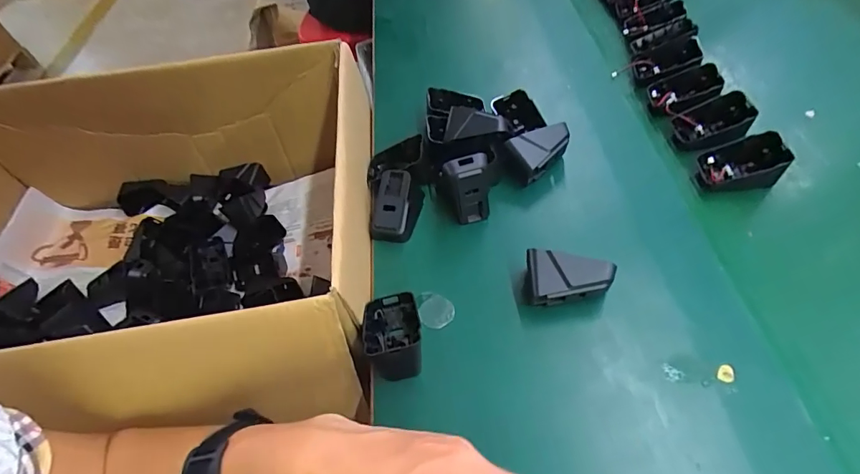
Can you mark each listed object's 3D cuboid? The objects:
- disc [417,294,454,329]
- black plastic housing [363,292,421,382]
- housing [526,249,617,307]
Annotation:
[{"bbox_3d":[0.005,0.062,0.383,0.029,0.006,0.033,-11,54,0],"label":"disc"},{"bbox_3d":[-0.030,0.080,0.362,0.044,0.036,0.067,-11,32,-4],"label":"black plastic housing"},{"bbox_3d":[0.110,0.034,0.358,0.062,0.041,0.031,-1,55,7],"label":"housing"}]

